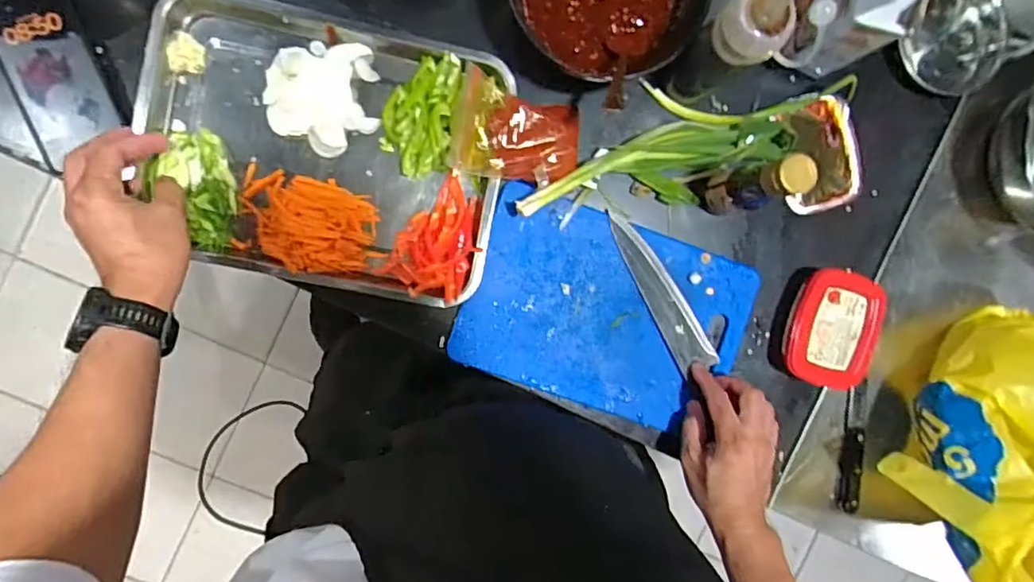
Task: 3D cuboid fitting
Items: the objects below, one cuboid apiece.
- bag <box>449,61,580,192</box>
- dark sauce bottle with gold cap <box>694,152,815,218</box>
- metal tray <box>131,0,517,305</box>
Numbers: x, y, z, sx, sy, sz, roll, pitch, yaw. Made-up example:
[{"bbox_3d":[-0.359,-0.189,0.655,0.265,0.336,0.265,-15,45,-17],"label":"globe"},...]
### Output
[{"bbox_3d":[0.003,-0.156,0.548,0.120,0.045,0.092,8,92,-6],"label":"bag"},{"bbox_3d":[0.220,-0.098,0.535,0.041,0.153,0.039,-11,94,-5],"label":"dark sauce bottle with gold cap"},{"bbox_3d":[-0.188,-0.139,0.546,0.336,0.038,0.258,12,92,-6],"label":"metal tray"}]

